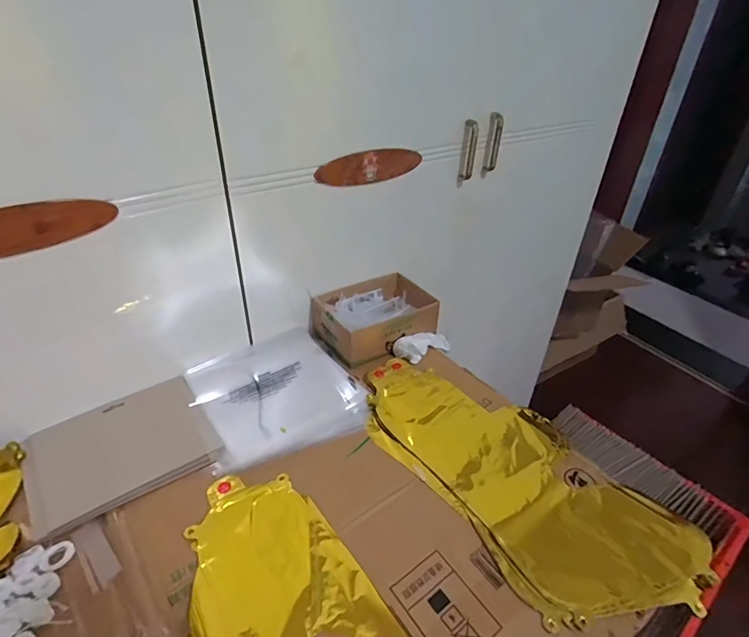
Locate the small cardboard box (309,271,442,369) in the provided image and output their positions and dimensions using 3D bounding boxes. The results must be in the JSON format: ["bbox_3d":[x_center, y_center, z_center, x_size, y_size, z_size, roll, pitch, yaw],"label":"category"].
[{"bbox_3d":[0.004,-0.008,0.779,0.202,0.053,0.142,-19,39,-28],"label":"small cardboard box"}]

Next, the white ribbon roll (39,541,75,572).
[{"bbox_3d":[-0.316,0.237,0.446,0.025,0.006,0.030,26,41,31],"label":"white ribbon roll"}]

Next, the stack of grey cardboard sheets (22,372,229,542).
[{"bbox_3d":[-0.316,0.157,0.561,0.199,0.013,0.173,-21,40,-30],"label":"stack of grey cardboard sheets"}]

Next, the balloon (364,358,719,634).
[{"bbox_3d":[0.157,0.182,0.555,0.207,0.017,0.428,-27,43,-36],"label":"balloon"}]

